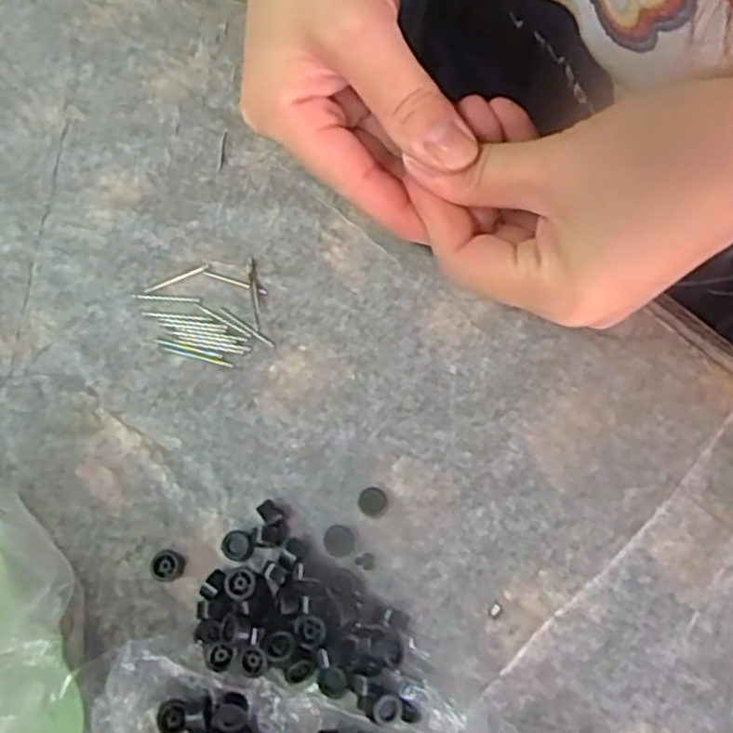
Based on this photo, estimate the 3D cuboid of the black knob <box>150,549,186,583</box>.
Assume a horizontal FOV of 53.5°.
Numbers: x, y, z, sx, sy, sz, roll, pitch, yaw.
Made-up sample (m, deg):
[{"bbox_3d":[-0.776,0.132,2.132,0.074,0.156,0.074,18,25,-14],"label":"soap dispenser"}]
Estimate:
[{"bbox_3d":[-0.061,0.061,0.222,0.009,0.005,0.009,-1,68,2],"label":"black knob"}]

